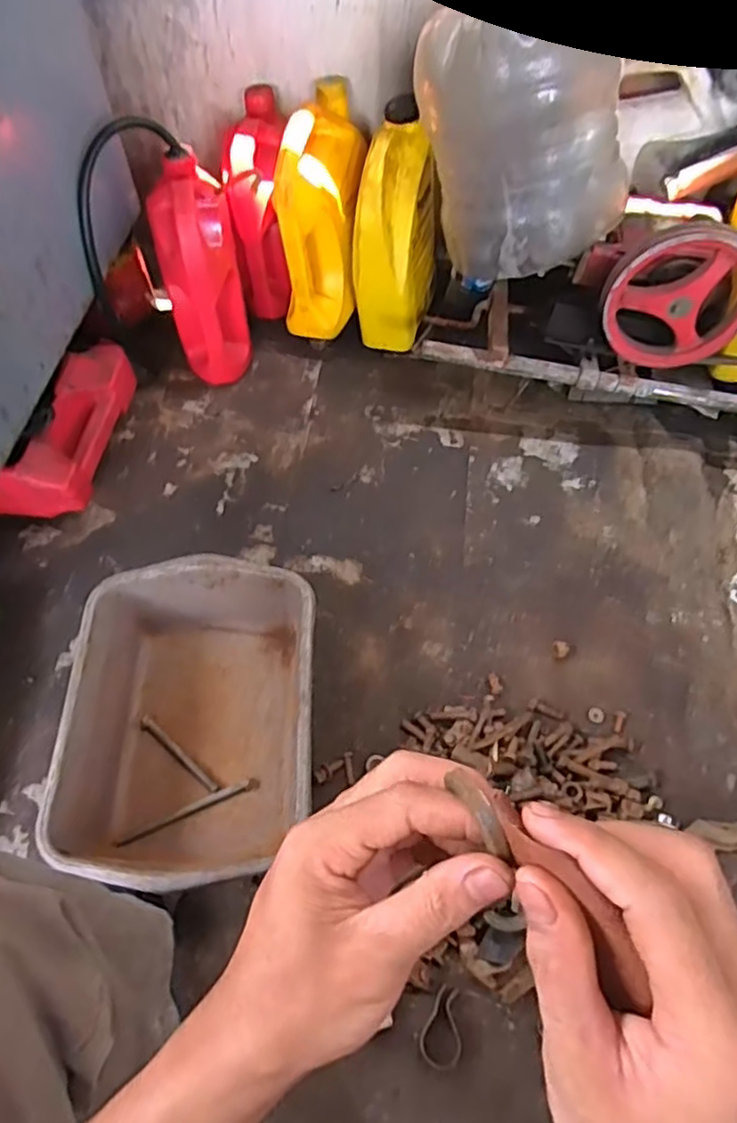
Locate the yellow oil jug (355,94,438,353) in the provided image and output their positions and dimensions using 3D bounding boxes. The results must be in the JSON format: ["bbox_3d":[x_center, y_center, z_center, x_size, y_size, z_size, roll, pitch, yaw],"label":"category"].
[{"bbox_3d":[0.048,-0.517,1.062,0.122,0.311,0.185,8,59,4],"label":"yellow oil jug"}]

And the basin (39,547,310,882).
[{"bbox_3d":[-0.196,0.181,0.760,0.261,0.133,0.340,-1,61,0],"label":"basin"}]

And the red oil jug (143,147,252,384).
[{"bbox_3d":[-0.258,-0.438,1.029,0.118,0.302,0.163,-14,60,-9],"label":"red oil jug"}]

